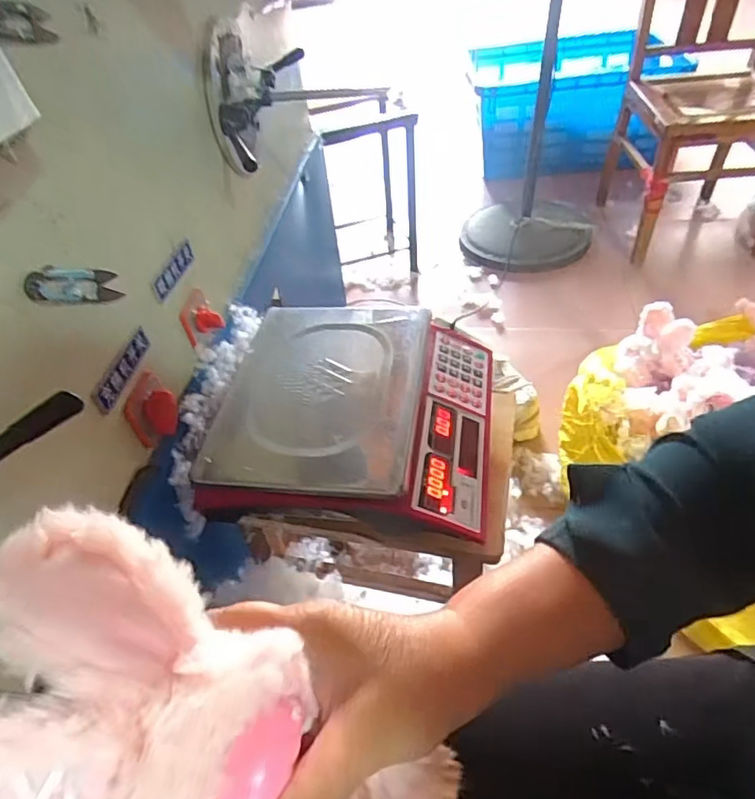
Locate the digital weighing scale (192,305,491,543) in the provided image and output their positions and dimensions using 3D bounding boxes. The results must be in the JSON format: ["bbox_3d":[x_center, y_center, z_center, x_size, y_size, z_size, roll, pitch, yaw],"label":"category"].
[{"bbox_3d":[-0.023,0.008,0.662,0.309,0.081,0.296,2,46,9],"label":"digital weighing scale"}]

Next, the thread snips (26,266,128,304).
[{"bbox_3d":[-0.254,-0.097,0.465,0.007,0.029,0.114,0,11,7],"label":"thread snips"}]

